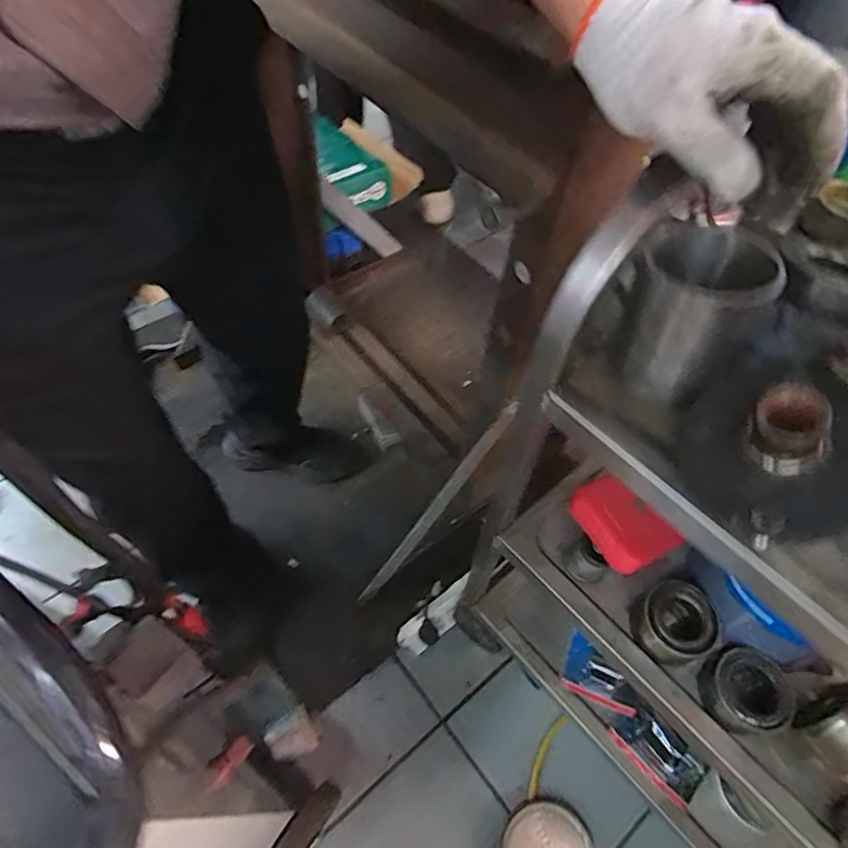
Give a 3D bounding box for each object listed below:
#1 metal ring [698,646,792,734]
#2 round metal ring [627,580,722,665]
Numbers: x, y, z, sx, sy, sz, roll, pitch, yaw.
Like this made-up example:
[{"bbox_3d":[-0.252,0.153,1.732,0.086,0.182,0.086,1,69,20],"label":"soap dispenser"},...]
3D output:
[{"bbox_3d":[0.322,0.265,0.548,0.072,0.052,0.075,2,56,-3],"label":"metal ring"},{"bbox_3d":[0.264,0.211,0.583,0.070,0.060,0.075,2,56,-3],"label":"round metal ring"}]

